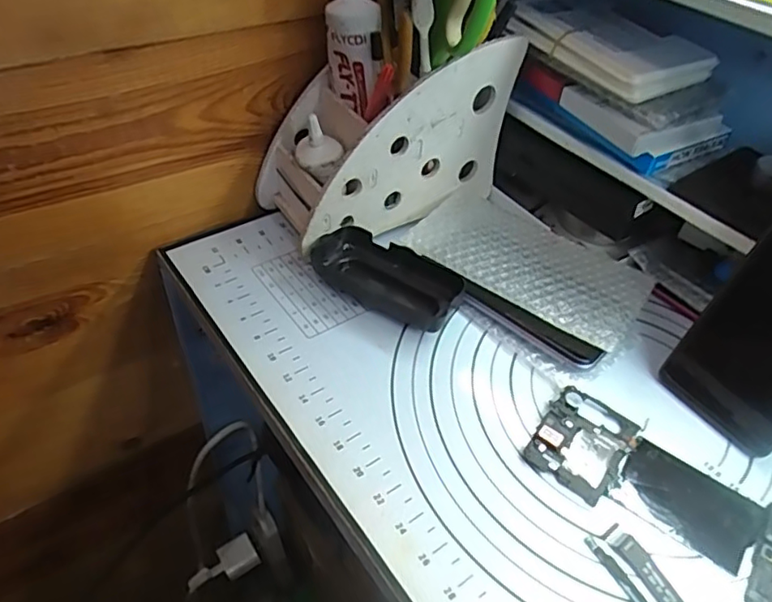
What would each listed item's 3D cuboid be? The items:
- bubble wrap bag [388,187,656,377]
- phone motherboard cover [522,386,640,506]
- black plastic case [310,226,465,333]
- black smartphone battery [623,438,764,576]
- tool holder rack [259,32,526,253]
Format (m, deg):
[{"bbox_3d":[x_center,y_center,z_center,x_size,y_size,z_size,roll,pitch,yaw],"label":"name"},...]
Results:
[{"bbox_3d":[0.101,-0.020,0.438,0.172,0.030,0.107,34,53,27],"label":"bubble wrap bag"},{"bbox_3d":[0.118,0.083,0.351,0.050,0.006,0.064,31,51,24],"label":"phone motherboard cover"},{"bbox_3d":[0.003,-0.017,0.429,0.110,0.026,0.050,25,49,20],"label":"black plastic case"},{"bbox_3d":[0.169,0.111,0.328,0.070,0.004,0.048,30,51,24],"label":"black smartphone battery"},{"bbox_3d":[0.000,-0.122,0.450,0.182,0.130,0.077,-20,50,-21],"label":"tool holder rack"}]

